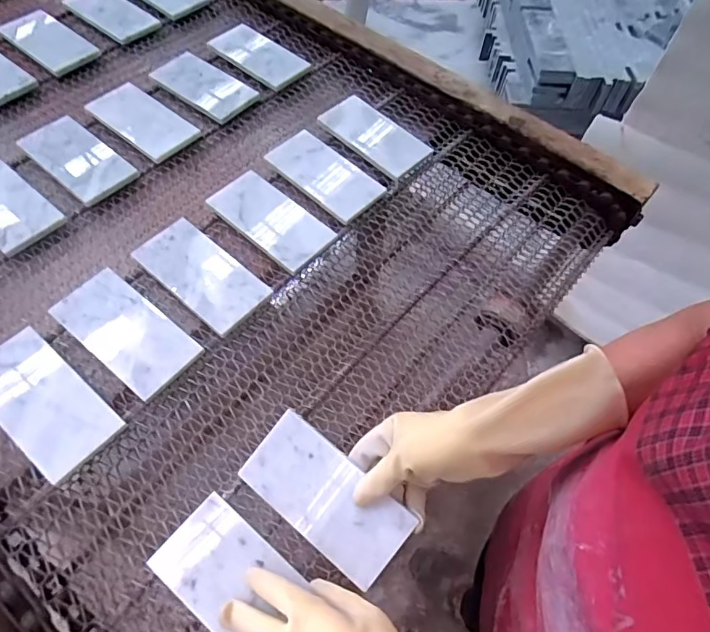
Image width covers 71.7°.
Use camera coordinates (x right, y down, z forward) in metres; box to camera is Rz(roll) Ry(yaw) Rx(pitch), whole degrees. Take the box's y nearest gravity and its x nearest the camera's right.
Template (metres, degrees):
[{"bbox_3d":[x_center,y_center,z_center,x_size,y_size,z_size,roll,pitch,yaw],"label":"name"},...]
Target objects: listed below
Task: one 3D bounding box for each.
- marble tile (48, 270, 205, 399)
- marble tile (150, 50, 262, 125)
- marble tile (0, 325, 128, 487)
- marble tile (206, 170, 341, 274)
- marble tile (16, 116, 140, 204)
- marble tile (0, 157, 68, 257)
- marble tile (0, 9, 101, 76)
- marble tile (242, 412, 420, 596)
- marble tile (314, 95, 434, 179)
[{"bbox_3d":[-0.247,0.013,0.529,0.161,0.014,0.079,34,66,21],"label":"marble tile"},{"bbox_3d":[-0.244,-0.370,0.784,0.183,0.016,0.088,37,67,22],"label":"marble tile"},{"bbox_3d":[-0.308,0.083,0.485,0.161,0.010,0.078,37,64,17],"label":"marble tile"},{"bbox_3d":[-0.100,-0.127,0.626,0.156,0.013,0.092,40,60,17],"label":"marble tile"},{"bbox_3d":[-0.378,-0.215,0.669,0.166,0.015,0.080,36,67,21],"label":"marble tile"},{"bbox_3d":[-0.445,-0.144,0.619,0.159,0.018,0.081,35,66,21],"label":"marble tile"},{"bbox_3d":[-0.521,-0.468,0.834,0.184,0.014,0.084,36,67,21],"label":"marble tile"},{"bbox_3d":[-0.026,0.163,0.445,0.151,0.006,0.078,37,86,14],"label":"marble tile"},{"bbox_3d":[0.033,-0.274,0.732,0.162,0.013,0.088,40,61,17],"label":"marble tile"}]

